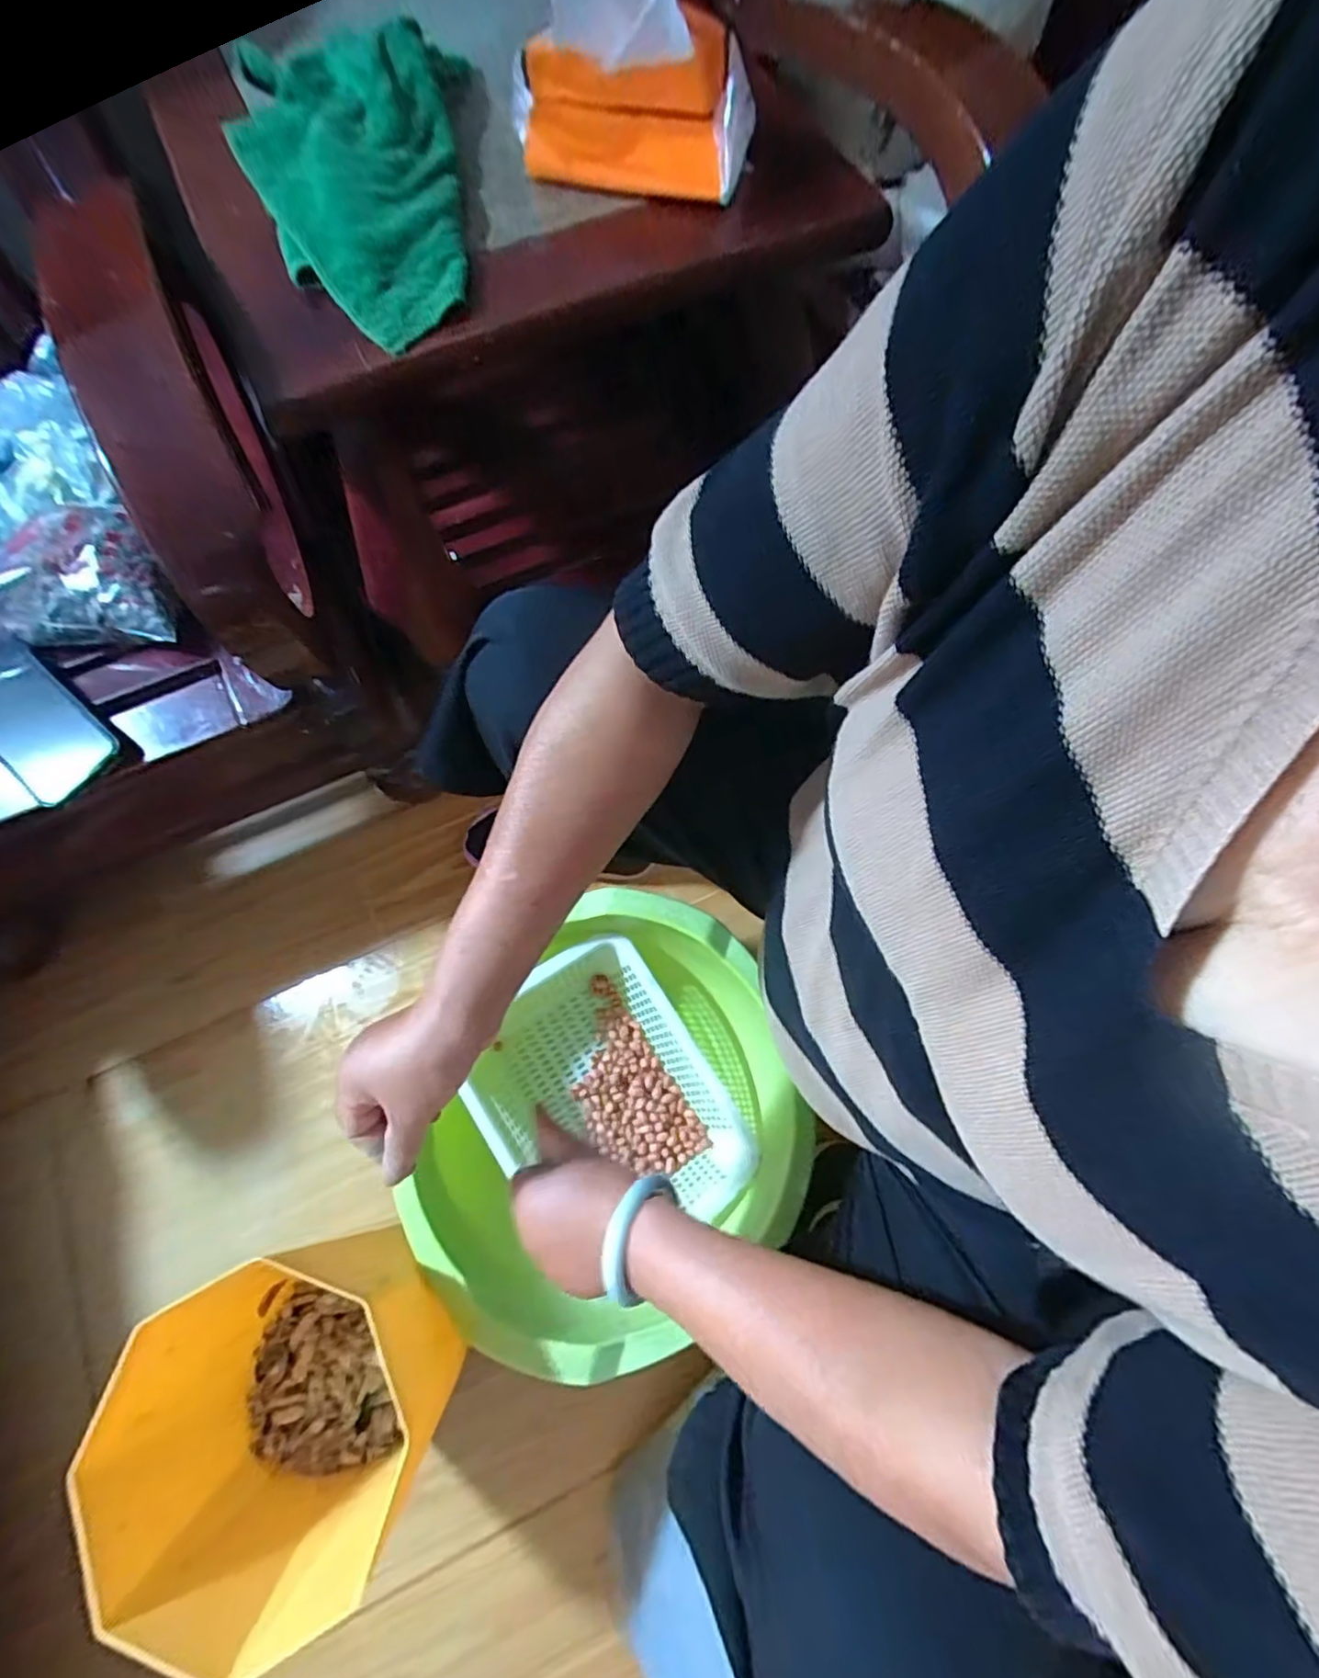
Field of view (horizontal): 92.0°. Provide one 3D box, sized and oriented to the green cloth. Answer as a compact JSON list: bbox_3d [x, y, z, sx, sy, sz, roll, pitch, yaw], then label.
[{"bbox_3d":[-0.228,-0.530,0.478,0.167,0.075,0.372,-25,73,-7],"label":"green cloth"}]

